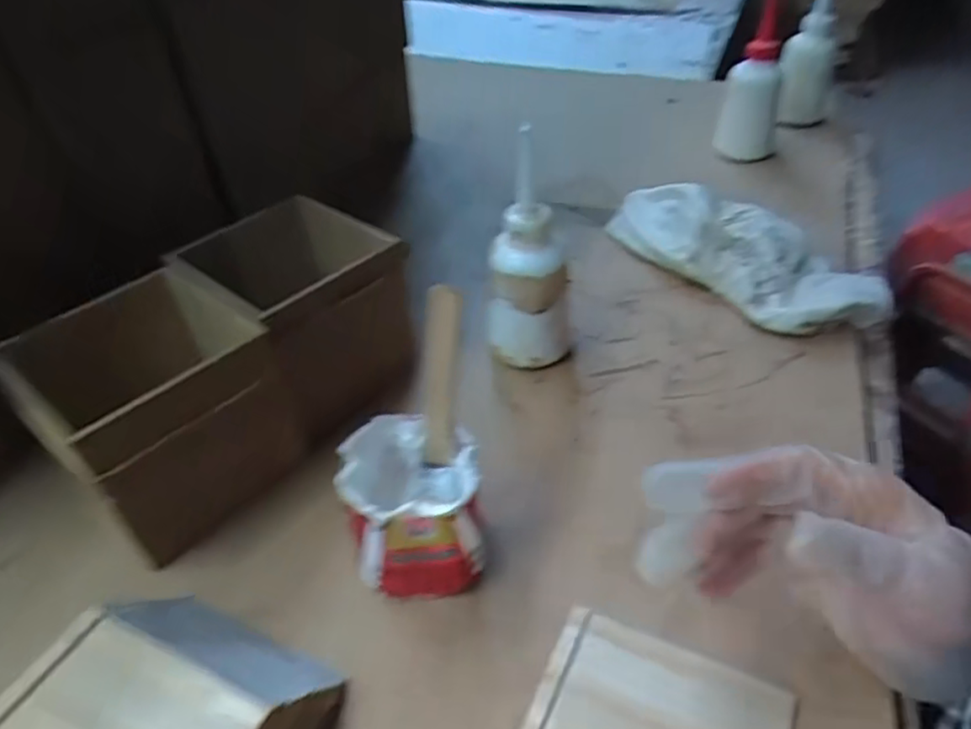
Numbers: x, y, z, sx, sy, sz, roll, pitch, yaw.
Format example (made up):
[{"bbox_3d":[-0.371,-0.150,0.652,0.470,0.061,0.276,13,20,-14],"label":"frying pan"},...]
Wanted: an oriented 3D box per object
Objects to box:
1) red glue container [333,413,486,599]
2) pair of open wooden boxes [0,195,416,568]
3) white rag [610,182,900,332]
[{"bbox_3d":[-0.037,0.078,0.345,0.066,0.080,0.067,-9,41,-7],"label":"red glue container"},{"bbox_3d":[-0.162,-0.003,0.420,0.132,0.115,0.218,24,48,28],"label":"pair of open wooden boxes"},{"bbox_3d":[0.208,-0.095,0.542,0.098,0.049,0.244,-32,48,-29],"label":"white rag"}]

